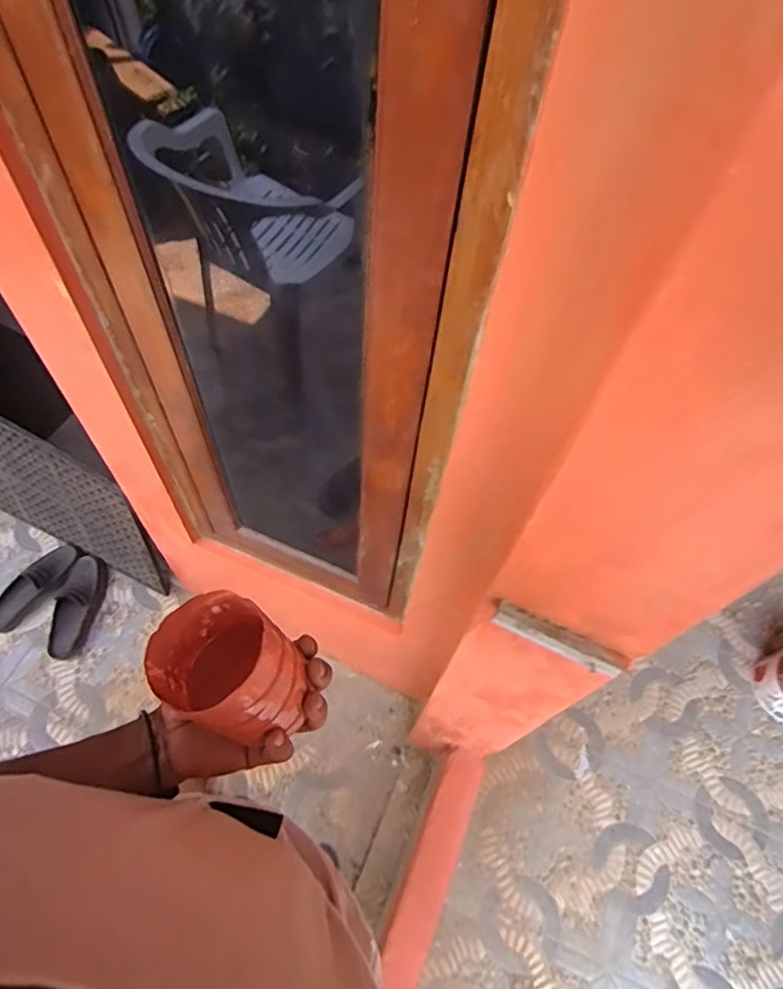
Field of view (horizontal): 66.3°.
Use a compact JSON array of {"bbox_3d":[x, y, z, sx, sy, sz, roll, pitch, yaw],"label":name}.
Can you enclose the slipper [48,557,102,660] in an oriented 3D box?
[{"bbox_3d":[-0.819,0.290,1.555,0.099,0.058,0.261,12,59,3],"label":"slipper"}]

